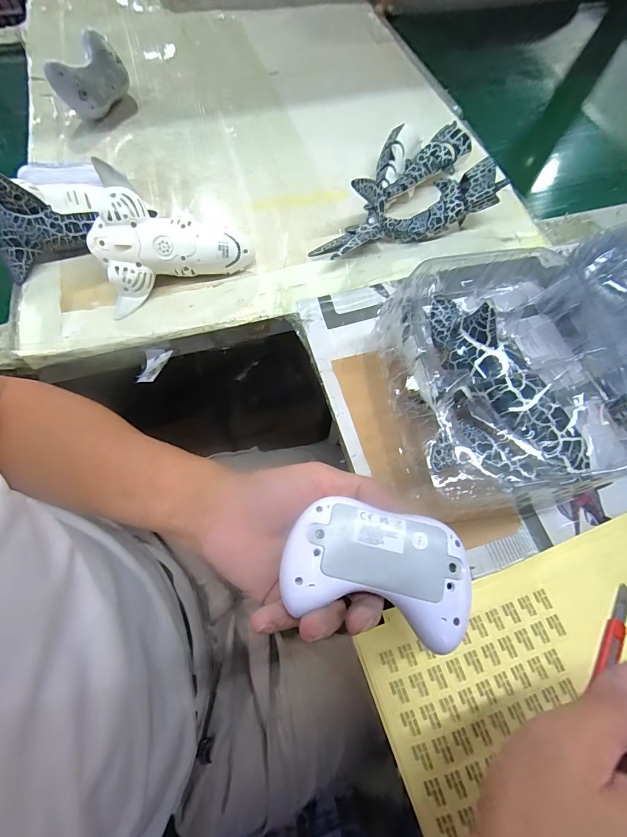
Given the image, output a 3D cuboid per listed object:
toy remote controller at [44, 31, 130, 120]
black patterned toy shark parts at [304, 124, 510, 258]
[{"bbox_3d":[-0.312,-0.479,0.531,0.104,0.059,0.063,-40,74,-19],"label":"toy remote controller"},{"bbox_3d":[0.097,-0.277,0.447,0.232,0.069,0.151,-17,68,-11],"label":"black patterned toy shark parts"}]

